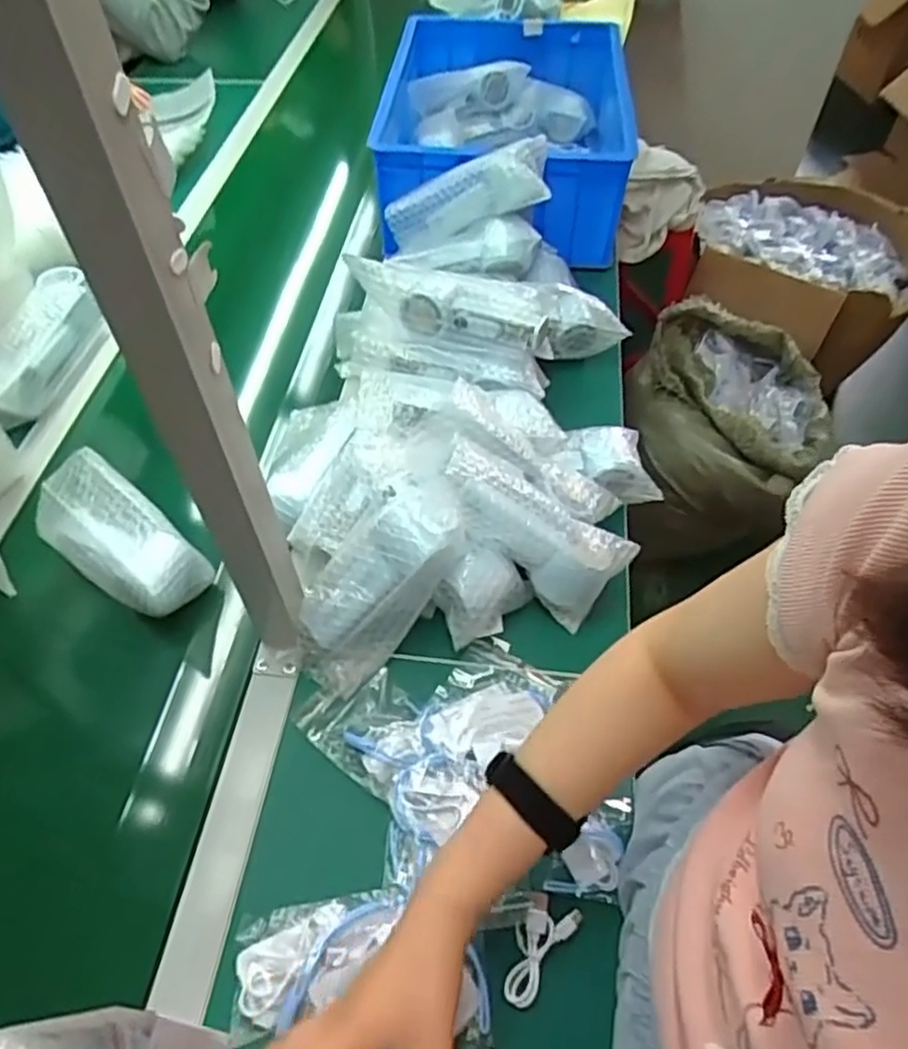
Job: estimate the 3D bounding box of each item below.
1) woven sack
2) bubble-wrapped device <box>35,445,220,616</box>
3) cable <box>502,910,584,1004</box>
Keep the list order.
[{"bbox_3d":[0.520,-0.160,1.451,0.349,0.419,0.340,9,54,7],"label":"woven sack"},{"bbox_3d":[-0.330,0.011,0.687,0.206,0.052,0.087,35,61,23],"label":"bubble-wrapped device"},{"bbox_3d":[0.059,0.302,0.504,0.033,0.013,0.074,33,60,22],"label":"cable"}]

